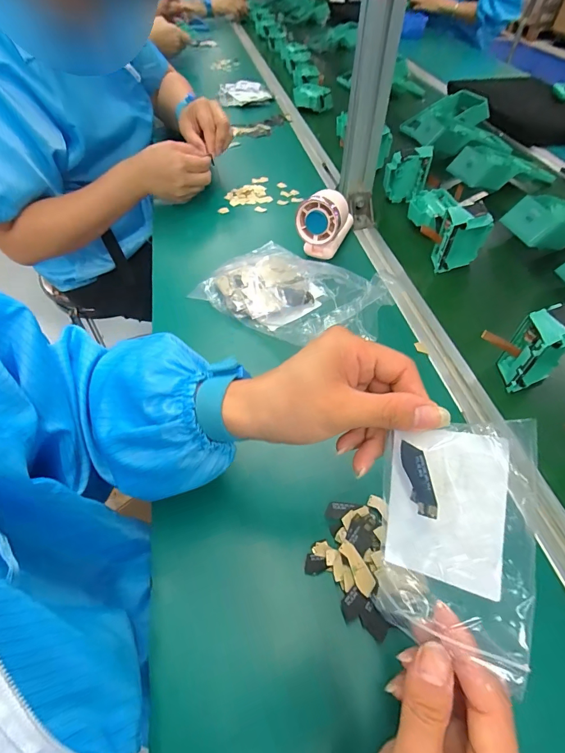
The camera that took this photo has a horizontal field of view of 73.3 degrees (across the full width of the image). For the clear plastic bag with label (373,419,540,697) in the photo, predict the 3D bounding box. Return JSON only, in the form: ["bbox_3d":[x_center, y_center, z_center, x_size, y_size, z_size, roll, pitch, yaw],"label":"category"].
[{"bbox_3d":[0.087,0.079,0.196,0.075,0.019,0.112,4,82,44],"label":"clear plastic bag with label"}]

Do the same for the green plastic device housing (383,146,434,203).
[{"bbox_3d":[0.202,-0.331,0.623,0.066,0.074,0.028,10,53,7],"label":"green plastic device housing"}]

